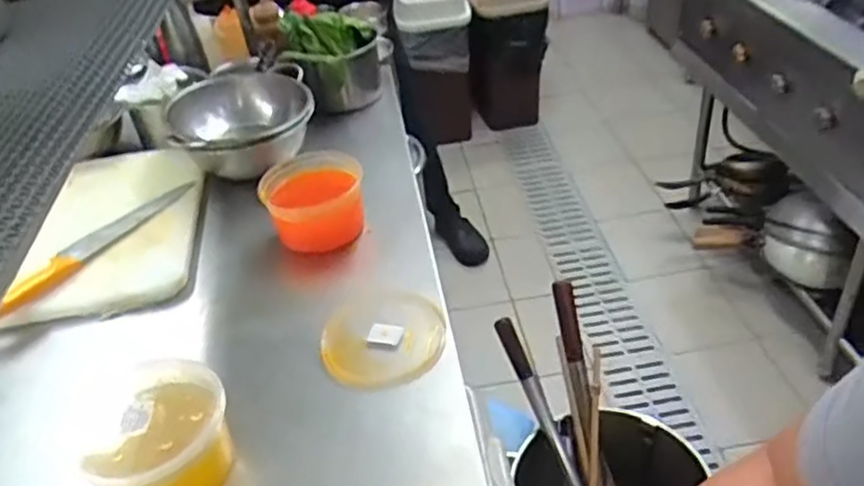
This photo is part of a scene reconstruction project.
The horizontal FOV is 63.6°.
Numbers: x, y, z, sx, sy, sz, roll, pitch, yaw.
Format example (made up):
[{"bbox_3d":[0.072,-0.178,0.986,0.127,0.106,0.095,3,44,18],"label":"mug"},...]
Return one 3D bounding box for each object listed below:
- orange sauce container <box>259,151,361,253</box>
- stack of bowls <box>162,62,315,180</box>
[{"bbox_3d":[-0.171,-0.063,1.005,0.144,0.093,0.122,-9,38,-3],"label":"orange sauce container"},{"bbox_3d":[-0.342,-0.226,1.266,0.247,0.112,0.259,-14,38,-9],"label":"stack of bowls"}]

